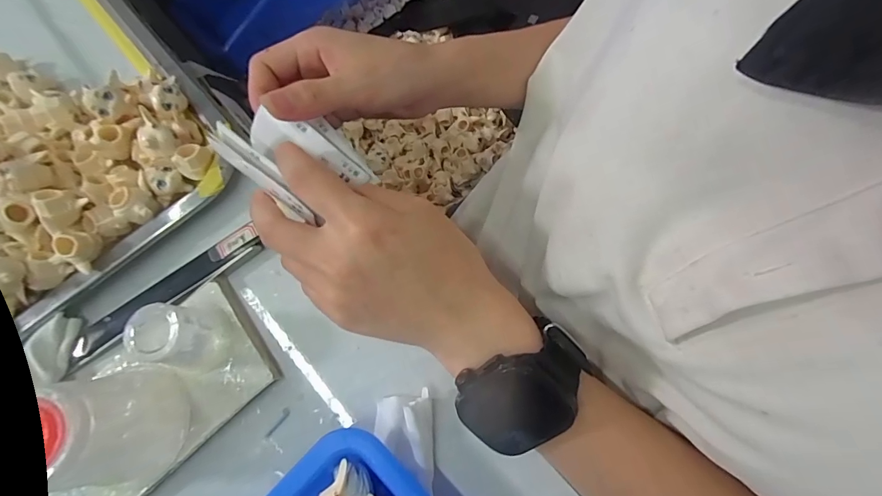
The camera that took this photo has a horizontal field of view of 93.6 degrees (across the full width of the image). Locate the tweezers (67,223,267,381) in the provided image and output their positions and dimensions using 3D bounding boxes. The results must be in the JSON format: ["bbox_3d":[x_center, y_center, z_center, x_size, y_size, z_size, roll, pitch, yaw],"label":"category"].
[{"bbox_3d":[-0.161,0.027,0.242,0.123,0.010,0.021,-32,74,-8],"label":"tweezers"}]

